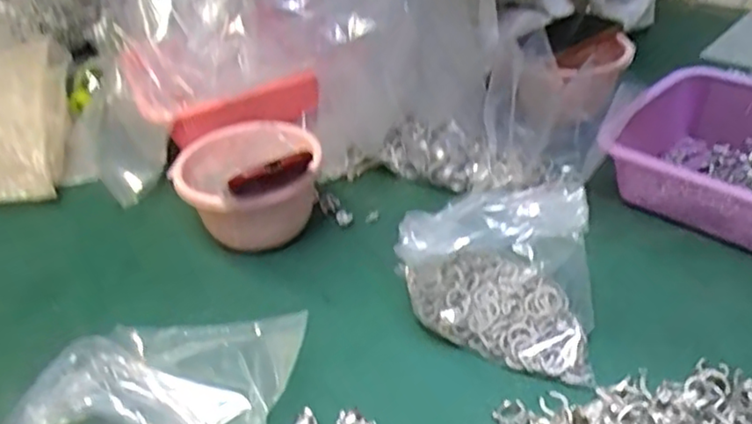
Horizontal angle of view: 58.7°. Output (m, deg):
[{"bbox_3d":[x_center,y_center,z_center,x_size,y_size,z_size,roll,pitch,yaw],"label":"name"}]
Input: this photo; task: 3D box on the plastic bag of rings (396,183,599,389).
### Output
[{"bbox_3d":[0.096,0.047,0.548,0.159,0.131,0.108,4,38,13],"label":"plastic bag of rings"}]

